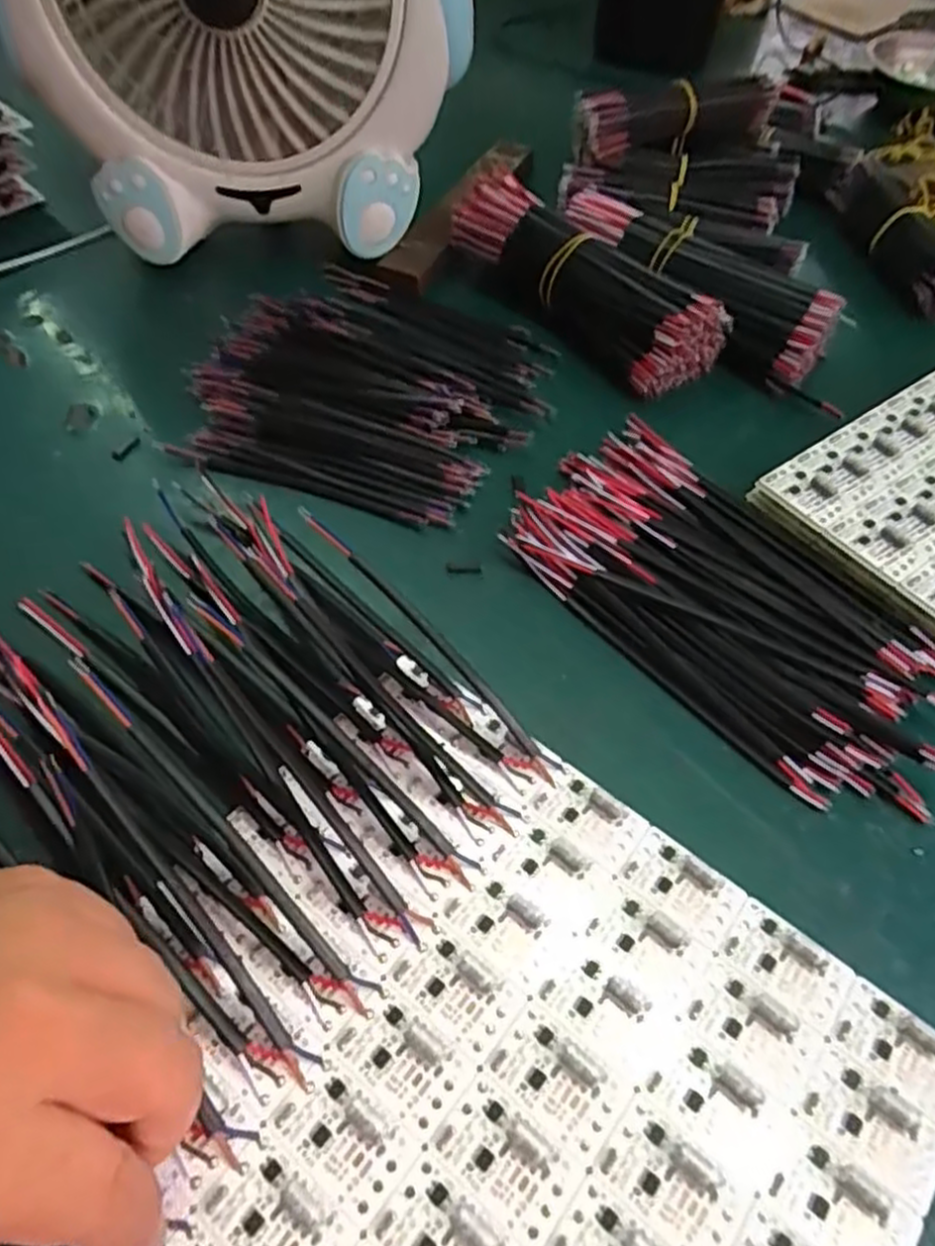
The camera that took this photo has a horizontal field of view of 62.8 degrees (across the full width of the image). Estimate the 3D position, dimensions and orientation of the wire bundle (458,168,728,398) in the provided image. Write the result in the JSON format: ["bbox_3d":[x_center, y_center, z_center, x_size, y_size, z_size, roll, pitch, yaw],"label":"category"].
[{"bbox_3d":[0.066,-0.203,0.447,0.055,0.045,0.171,-35,62,-23],"label":"wire bundle"}]

